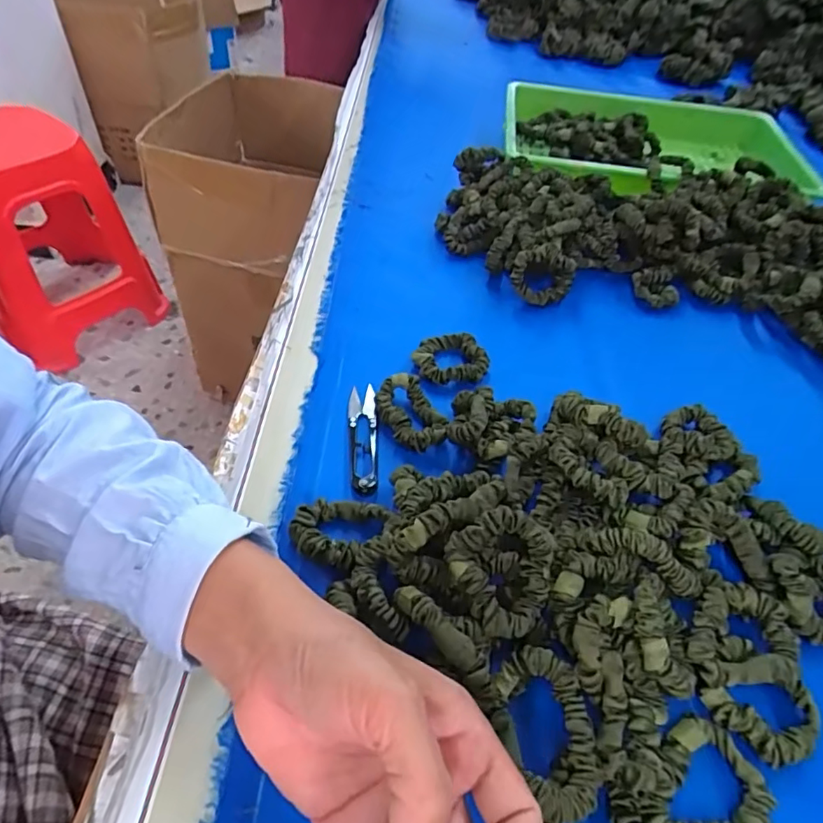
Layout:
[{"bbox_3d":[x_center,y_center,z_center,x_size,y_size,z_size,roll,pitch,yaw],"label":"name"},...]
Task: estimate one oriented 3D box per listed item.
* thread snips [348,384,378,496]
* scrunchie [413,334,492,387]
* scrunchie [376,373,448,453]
[{"bbox_3d":[-0.037,0.022,0.422,0.020,0.014,0.101,-1,49,-7],"label":"thread snips"},{"bbox_3d":[0.033,-0.047,0.481,0.061,0.016,0.052,-13,52,-16],"label":"scrunchie"},{"bbox_3d":[-0.002,0.001,0.427,0.040,0.017,0.067,-18,53,-20],"label":"scrunchie"}]

